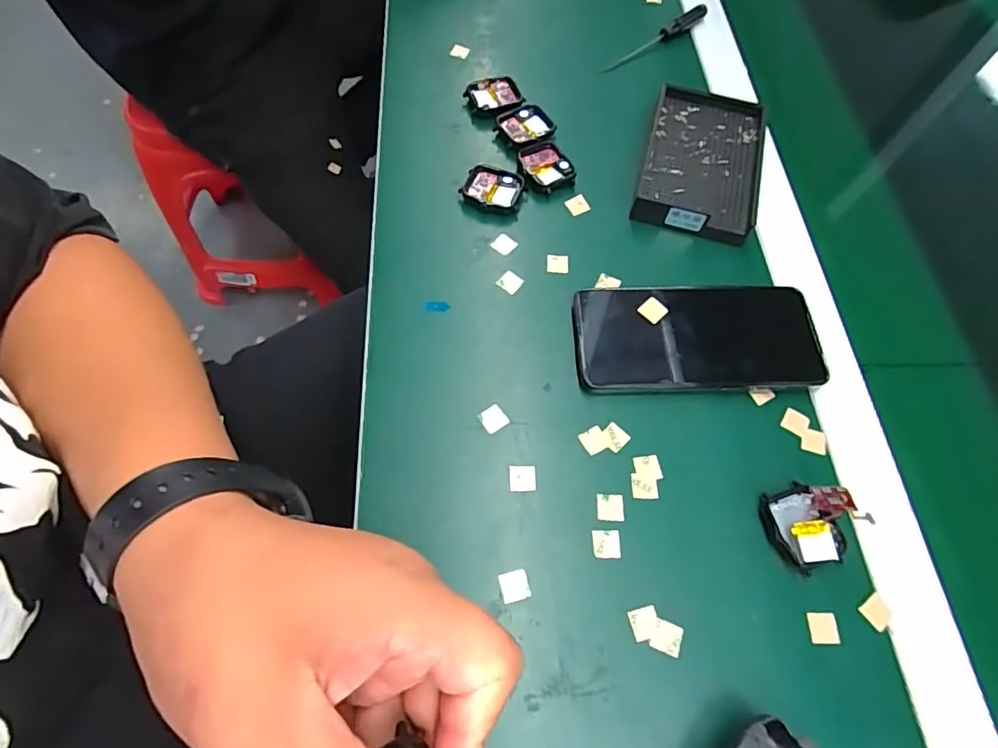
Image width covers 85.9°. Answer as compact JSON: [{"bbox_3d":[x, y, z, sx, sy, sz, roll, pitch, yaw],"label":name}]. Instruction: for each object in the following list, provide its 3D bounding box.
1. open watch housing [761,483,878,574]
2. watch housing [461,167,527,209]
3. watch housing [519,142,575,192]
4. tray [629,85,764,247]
[{"bbox_3d":[0.180,0.086,0.307,0.038,0.035,0.045,-18,67,-12],"label":"open watch housing"},{"bbox_3d":[-0.006,-0.146,0.423,0.044,0.011,0.038,20,65,6],"label":"watch housing"},{"bbox_3d":[0.039,-0.167,0.434,0.036,0.009,0.043,-23,68,-14],"label":"watch housing"},{"bbox_3d":[0.165,-0.174,0.439,0.089,0.023,0.141,17,64,4],"label":"tray"}]

